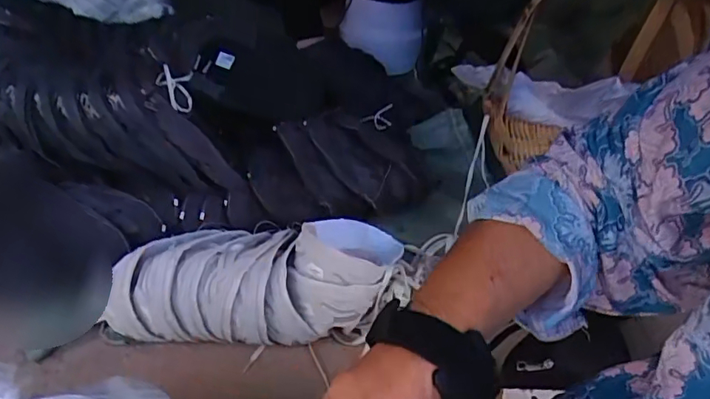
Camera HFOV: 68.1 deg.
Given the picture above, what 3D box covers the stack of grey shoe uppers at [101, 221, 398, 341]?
[{"bbox_3d":[-0.129,0.109,0.737,0.414,0.122,0.173,-4,37,-9],"label":"stack of grey shoe uppers"}]

